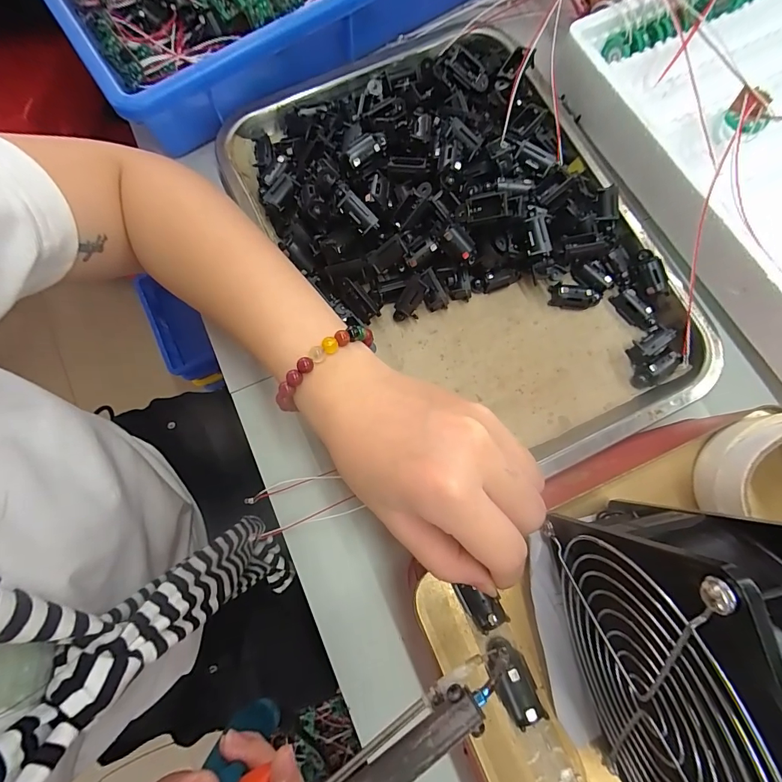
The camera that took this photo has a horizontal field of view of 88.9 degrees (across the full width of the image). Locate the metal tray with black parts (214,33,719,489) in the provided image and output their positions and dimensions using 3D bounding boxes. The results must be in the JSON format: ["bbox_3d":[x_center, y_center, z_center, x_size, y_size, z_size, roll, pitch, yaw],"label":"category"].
[{"bbox_3d":[0.053,-0.109,0.286,0.246,0.047,0.346,-29,81,-4],"label":"metal tray with black parts"}]

